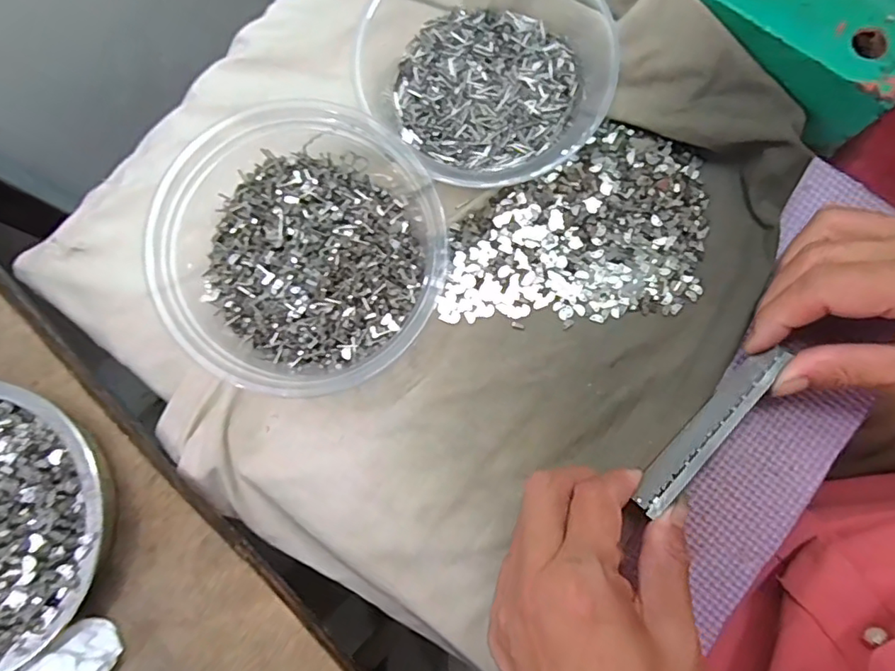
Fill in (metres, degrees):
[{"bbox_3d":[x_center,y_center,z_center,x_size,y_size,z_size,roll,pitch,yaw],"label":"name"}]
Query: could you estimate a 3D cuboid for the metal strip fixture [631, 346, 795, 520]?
[{"bbox_3d":[0.118,0.041,0.245,0.094,0.005,0.017,-46,52,-6],"label":"metal strip fixture"}]

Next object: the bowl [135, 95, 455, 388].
[{"bbox_3d":[-0.070,-0.043,0.265,0.133,0.048,0.135,0,81,2],"label":"bowl"}]

